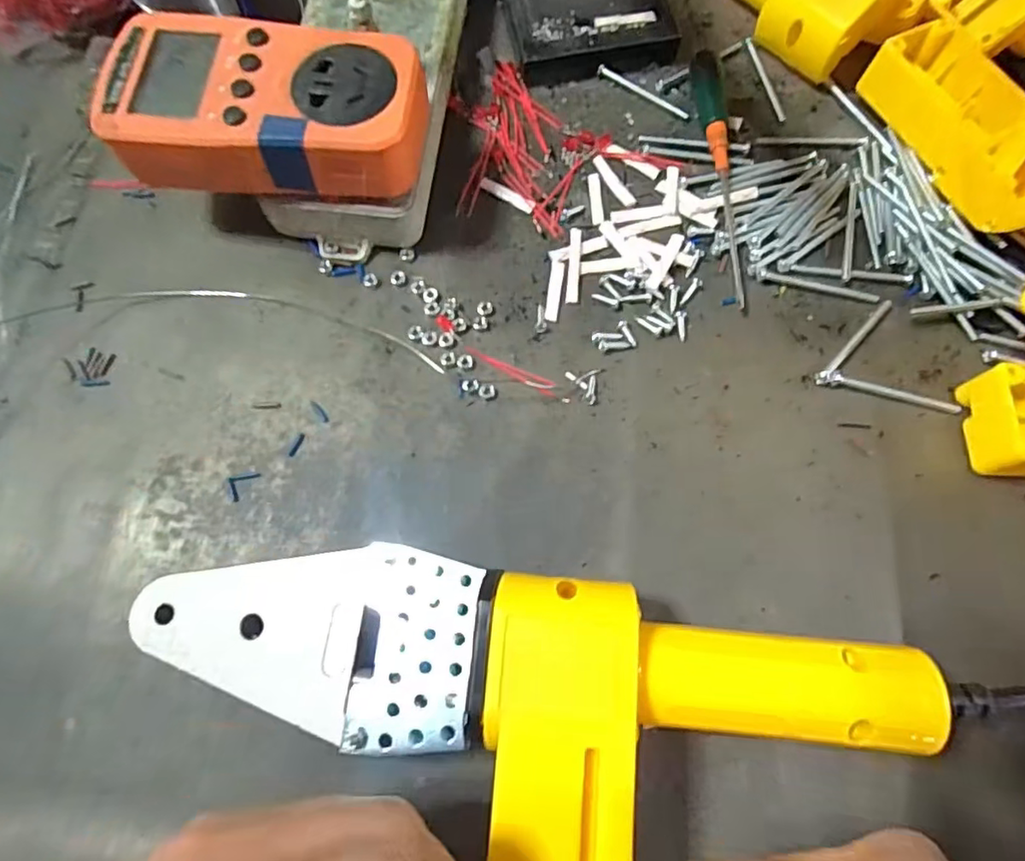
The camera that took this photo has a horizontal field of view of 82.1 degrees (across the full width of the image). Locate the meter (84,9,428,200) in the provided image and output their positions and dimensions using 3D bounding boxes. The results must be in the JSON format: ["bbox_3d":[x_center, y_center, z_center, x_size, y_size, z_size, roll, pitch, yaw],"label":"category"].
[{"bbox_3d":[-0.101,-0.134,0.247,0.123,0.032,0.066,7,73,2],"label":"meter"}]

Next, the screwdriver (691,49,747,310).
[{"bbox_3d":[0.104,-0.129,0.294,0.014,0.015,0.142,-3,72,-1],"label":"screwdriver"}]

